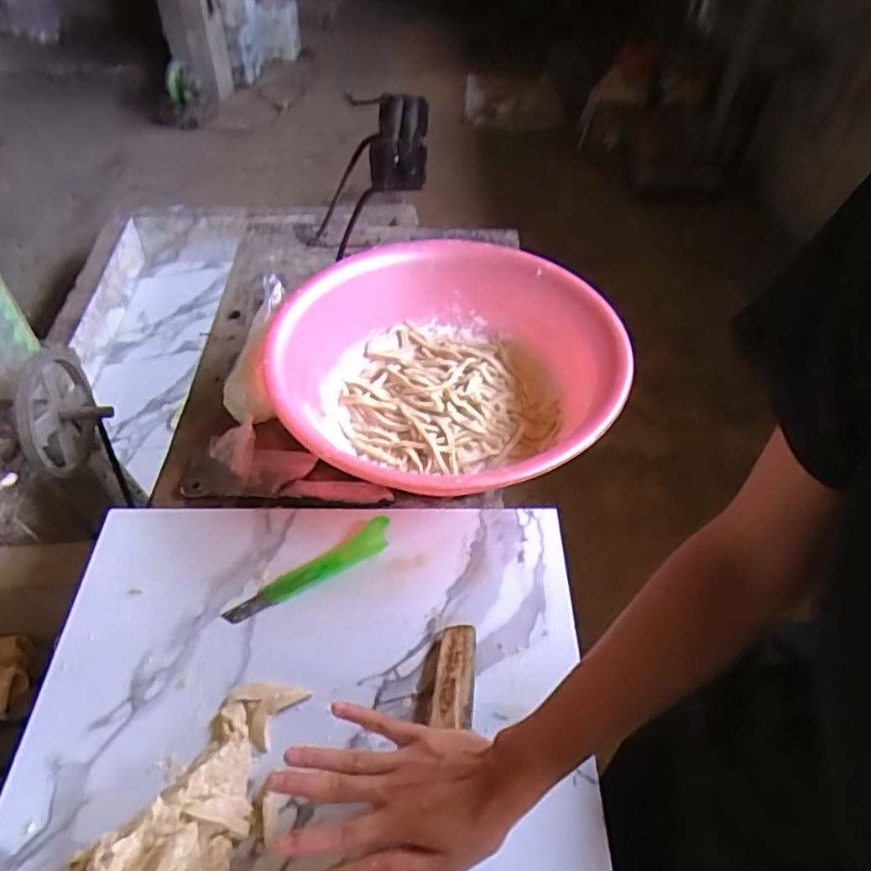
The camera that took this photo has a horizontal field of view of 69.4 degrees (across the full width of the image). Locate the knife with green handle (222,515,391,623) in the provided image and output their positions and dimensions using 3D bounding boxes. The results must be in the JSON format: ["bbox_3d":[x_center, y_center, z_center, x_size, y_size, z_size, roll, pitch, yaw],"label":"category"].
[{"bbox_3d":[-0.125,0.138,0.642,0.182,0.021,0.036,-25,58,-22],"label":"knife with green handle"}]

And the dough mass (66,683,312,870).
[{"bbox_3d":[-0.187,0.297,0.491,0.110,0.049,0.233,28,55,21],"label":"dough mass"}]

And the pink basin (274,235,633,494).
[{"bbox_3d":[0.007,-0.079,0.768,0.379,0.151,0.398,3,52,-3],"label":"pink basin"}]

